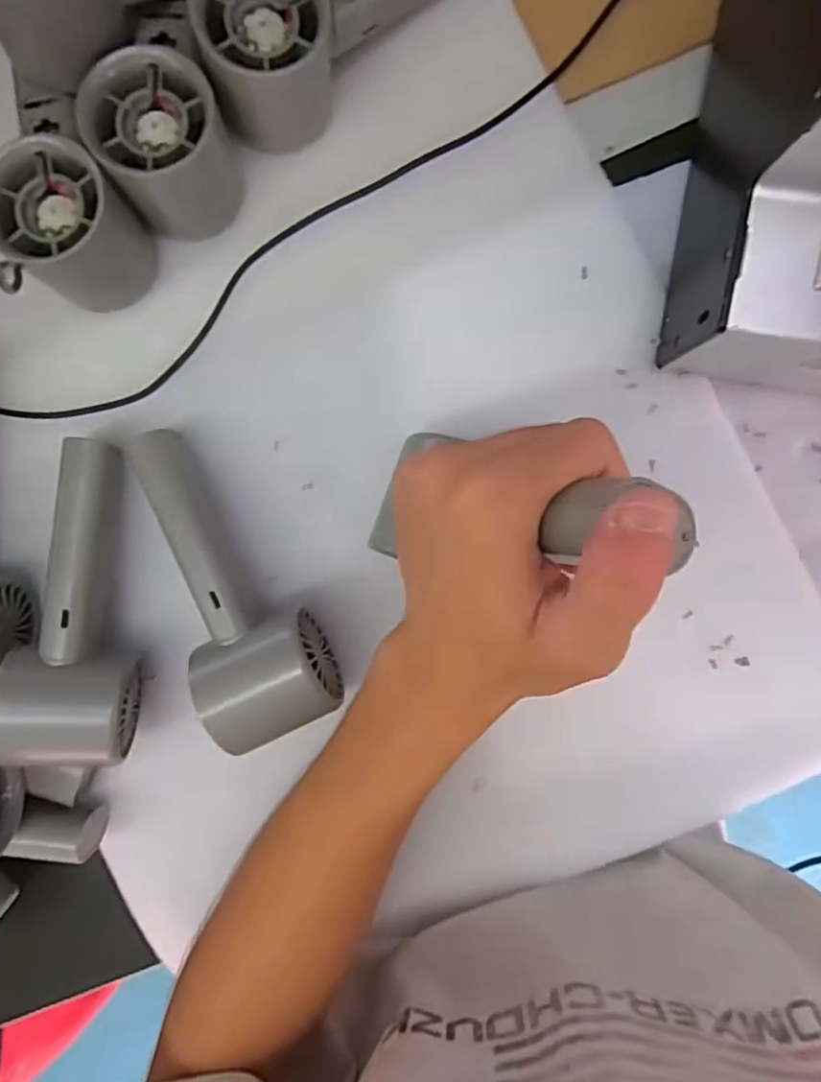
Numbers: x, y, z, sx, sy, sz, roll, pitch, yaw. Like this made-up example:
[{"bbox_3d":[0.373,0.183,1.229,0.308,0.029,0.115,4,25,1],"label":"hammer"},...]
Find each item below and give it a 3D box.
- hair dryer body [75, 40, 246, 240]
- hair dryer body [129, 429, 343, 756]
[{"bbox_3d":[-0.114,-0.183,0.288,0.058,0.058,0.057,0,95,3],"label":"hair dryer body"},{"bbox_3d":[-0.093,0.020,0.308,0.064,0.054,0.158,-26,93,5],"label":"hair dryer body"}]

